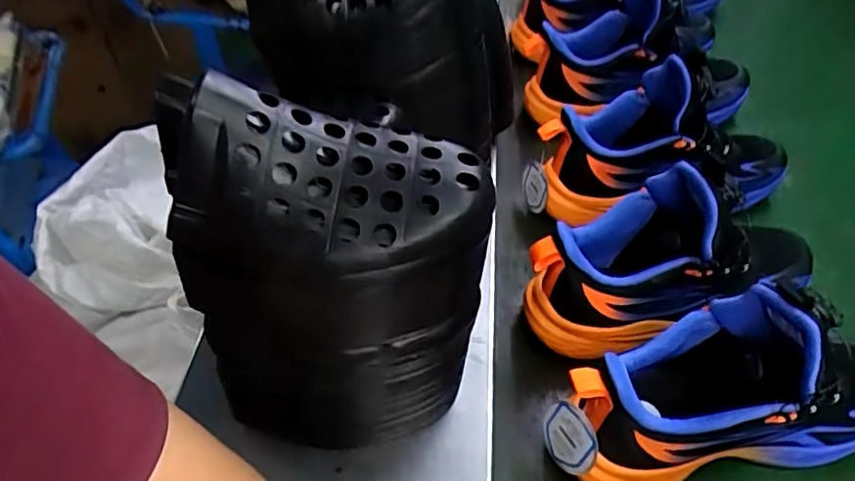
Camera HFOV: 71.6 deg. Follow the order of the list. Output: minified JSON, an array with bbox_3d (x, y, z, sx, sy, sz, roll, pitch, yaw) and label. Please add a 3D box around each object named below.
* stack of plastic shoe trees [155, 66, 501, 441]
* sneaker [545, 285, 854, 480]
[{"bbox_3d":[-0.047,0.033,0.345,0.154,0.247,0.086,5,50,6],"label":"stack of plastic shoe trees"},{"bbox_3d":[0.205,0.095,0.387,0.244,0.156,0.083,-8,50,-5],"label":"sneaker"}]

